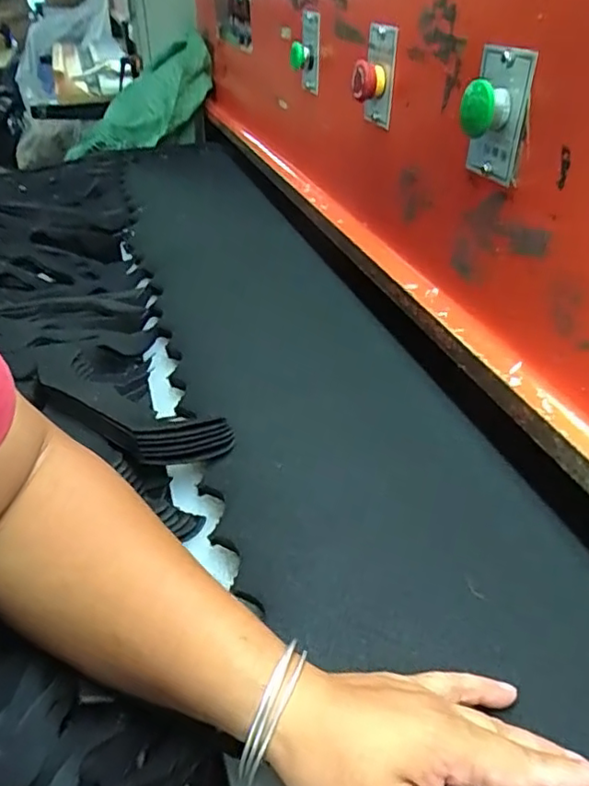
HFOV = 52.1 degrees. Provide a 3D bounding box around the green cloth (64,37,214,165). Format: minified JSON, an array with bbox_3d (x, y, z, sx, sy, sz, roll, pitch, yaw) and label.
[{"bbox_3d":[-0.307,-0.562,1.213,0.341,0.108,0.123,-29,34,13],"label":"green cloth"}]

